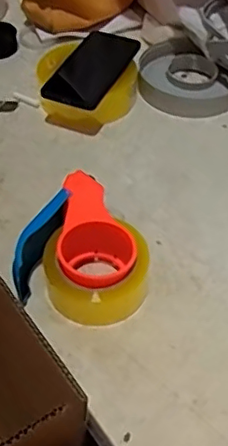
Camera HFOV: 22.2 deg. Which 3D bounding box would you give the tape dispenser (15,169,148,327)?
[{"bbox_3d":[-0.025,0.026,0.615,0.132,0.071,0.147,9,48,8],"label":"tape dispenser"}]

